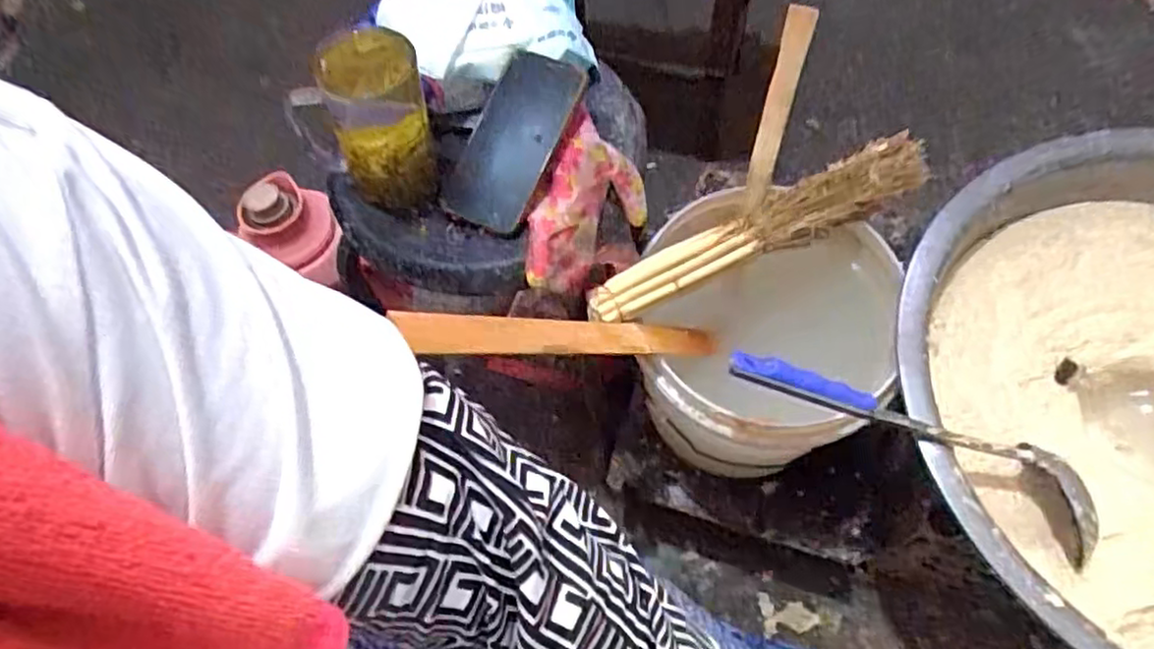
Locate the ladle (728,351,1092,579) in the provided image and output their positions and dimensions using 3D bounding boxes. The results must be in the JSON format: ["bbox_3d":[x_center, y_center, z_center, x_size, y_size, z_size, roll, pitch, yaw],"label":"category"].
[{"bbox_3d":[0.274,0.094,0.557,0.350,0.045,0.081,23,65,-8],"label":"ladle"}]

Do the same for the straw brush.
[{"bbox_3d":[0.172,-0.087,0.641,0.353,0.033,0.051,-26,65,-9],"label":"straw brush"}]

